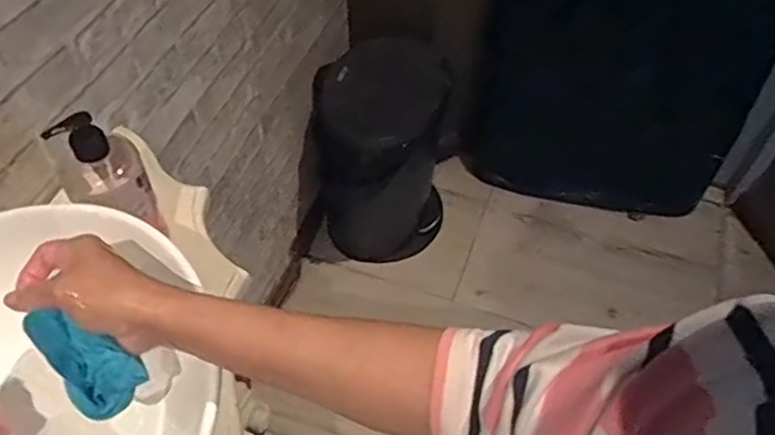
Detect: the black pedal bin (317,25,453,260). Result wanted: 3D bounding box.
[{"bbox_3d":[-0.011,-0.132,1.530,0.295,0.464,0.273,3,52,1],"label":"black pedal bin"}]

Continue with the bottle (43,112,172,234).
[{"bbox_3d":[-0.259,-0.033,0.629,0.066,0.172,0.093,-21,56,-17],"label":"bottle"}]

